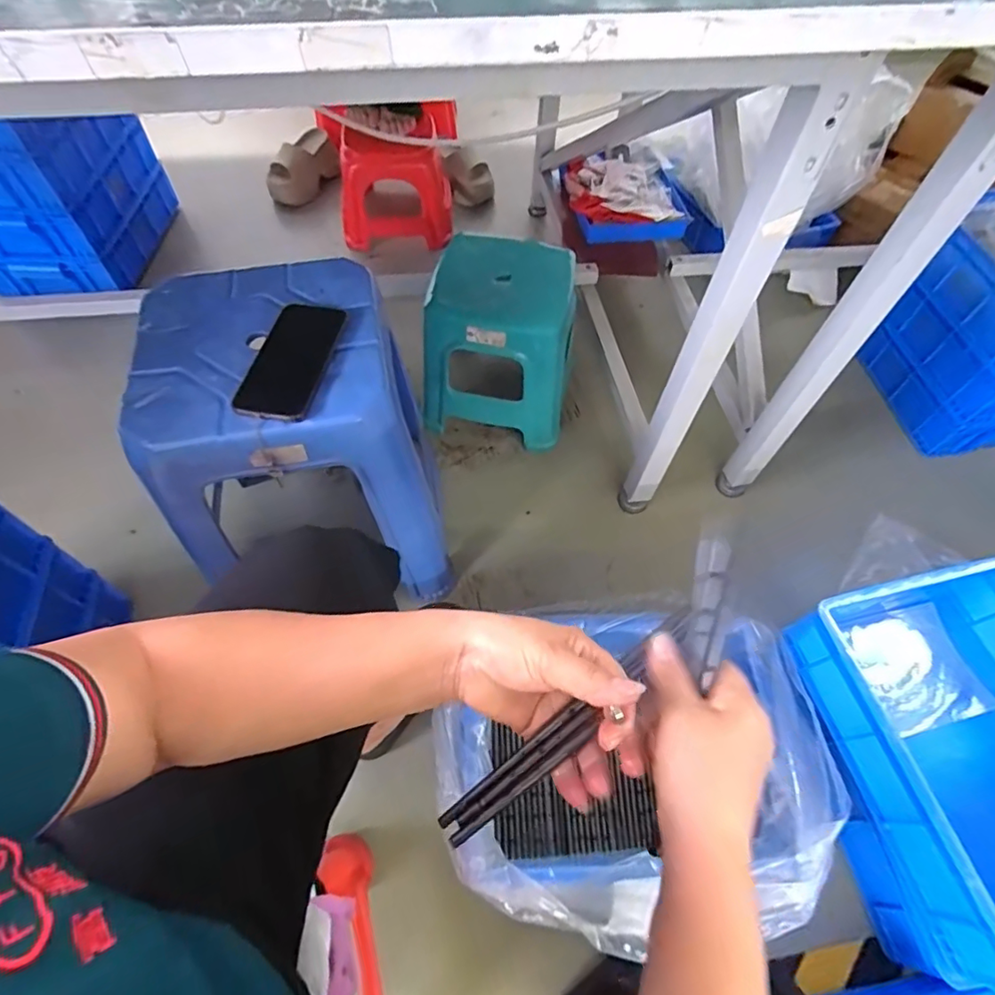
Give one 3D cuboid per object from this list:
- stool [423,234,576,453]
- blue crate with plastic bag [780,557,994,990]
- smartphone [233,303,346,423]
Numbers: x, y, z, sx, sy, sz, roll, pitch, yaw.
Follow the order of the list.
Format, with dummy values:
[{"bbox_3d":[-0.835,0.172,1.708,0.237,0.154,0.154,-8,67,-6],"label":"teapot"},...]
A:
[{"bbox_3d":[0.011,-0.286,1.010,0.248,0.273,0.242,11,59,4],"label":"stool"},{"bbox_3d":[0.594,0.311,0.696,0.321,0.189,0.433,-11,60,-9],"label":"blue crate with plastic bag"},{"bbox_3d":[-0.222,-0.152,0.584,0.083,0.014,0.159,10,59,3],"label":"smartphone"}]

